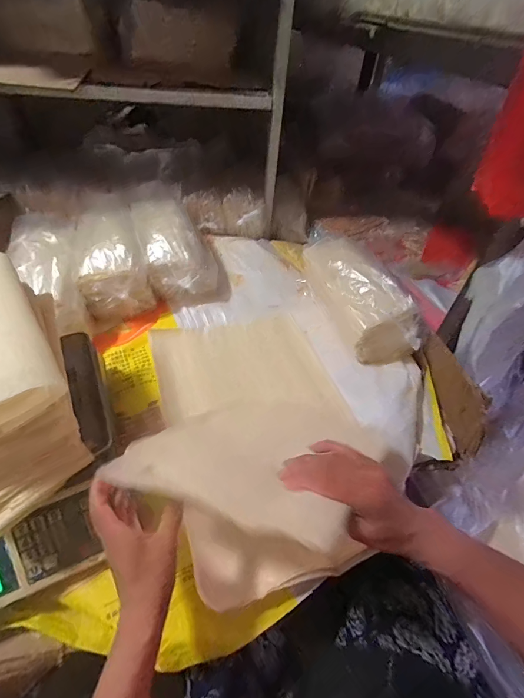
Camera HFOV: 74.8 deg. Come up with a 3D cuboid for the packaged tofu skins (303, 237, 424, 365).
[{"bbox_3d":[0.198,-0.110,0.694,0.128,0.097,0.294,-21,68,-24],"label":"packaged tofu skins"}]

